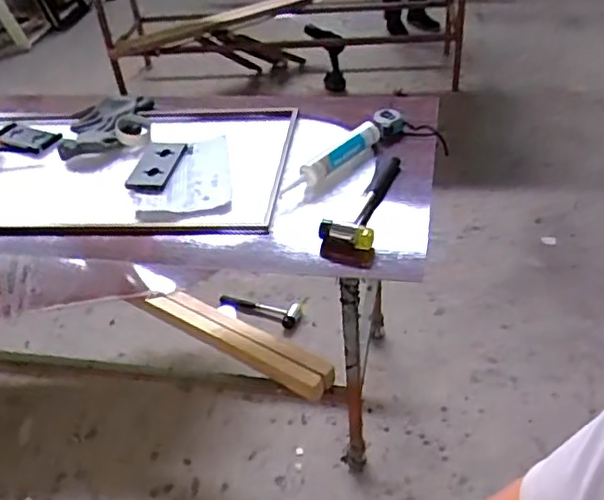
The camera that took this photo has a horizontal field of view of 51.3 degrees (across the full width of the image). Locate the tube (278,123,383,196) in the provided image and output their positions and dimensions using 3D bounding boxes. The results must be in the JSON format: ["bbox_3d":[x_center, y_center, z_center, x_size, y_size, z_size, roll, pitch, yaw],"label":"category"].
[{"bbox_3d":[0.075,-0.196,1.325,0.283,0.041,0.046,-35,48,-31],"label":"tube"}]

